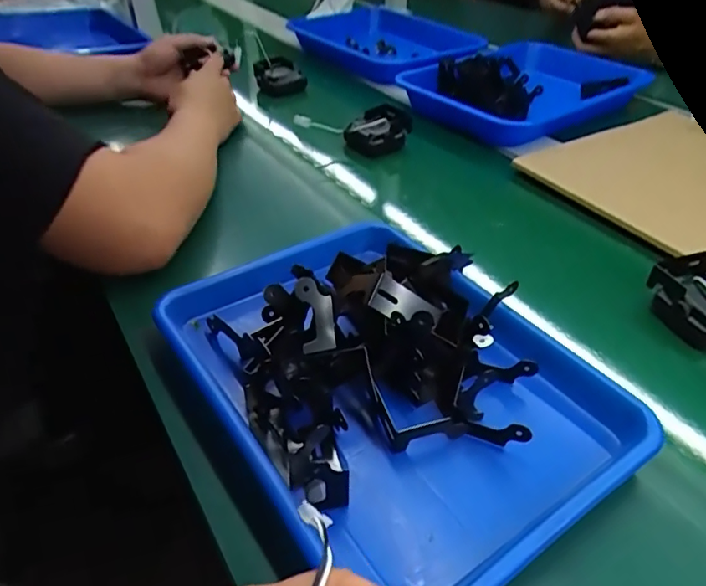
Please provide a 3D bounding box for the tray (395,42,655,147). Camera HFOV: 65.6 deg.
[{"bbox_3d":[0.275,-0.333,0.856,0.341,0.046,0.243,-22,42,-27],"label":"tray"}]

